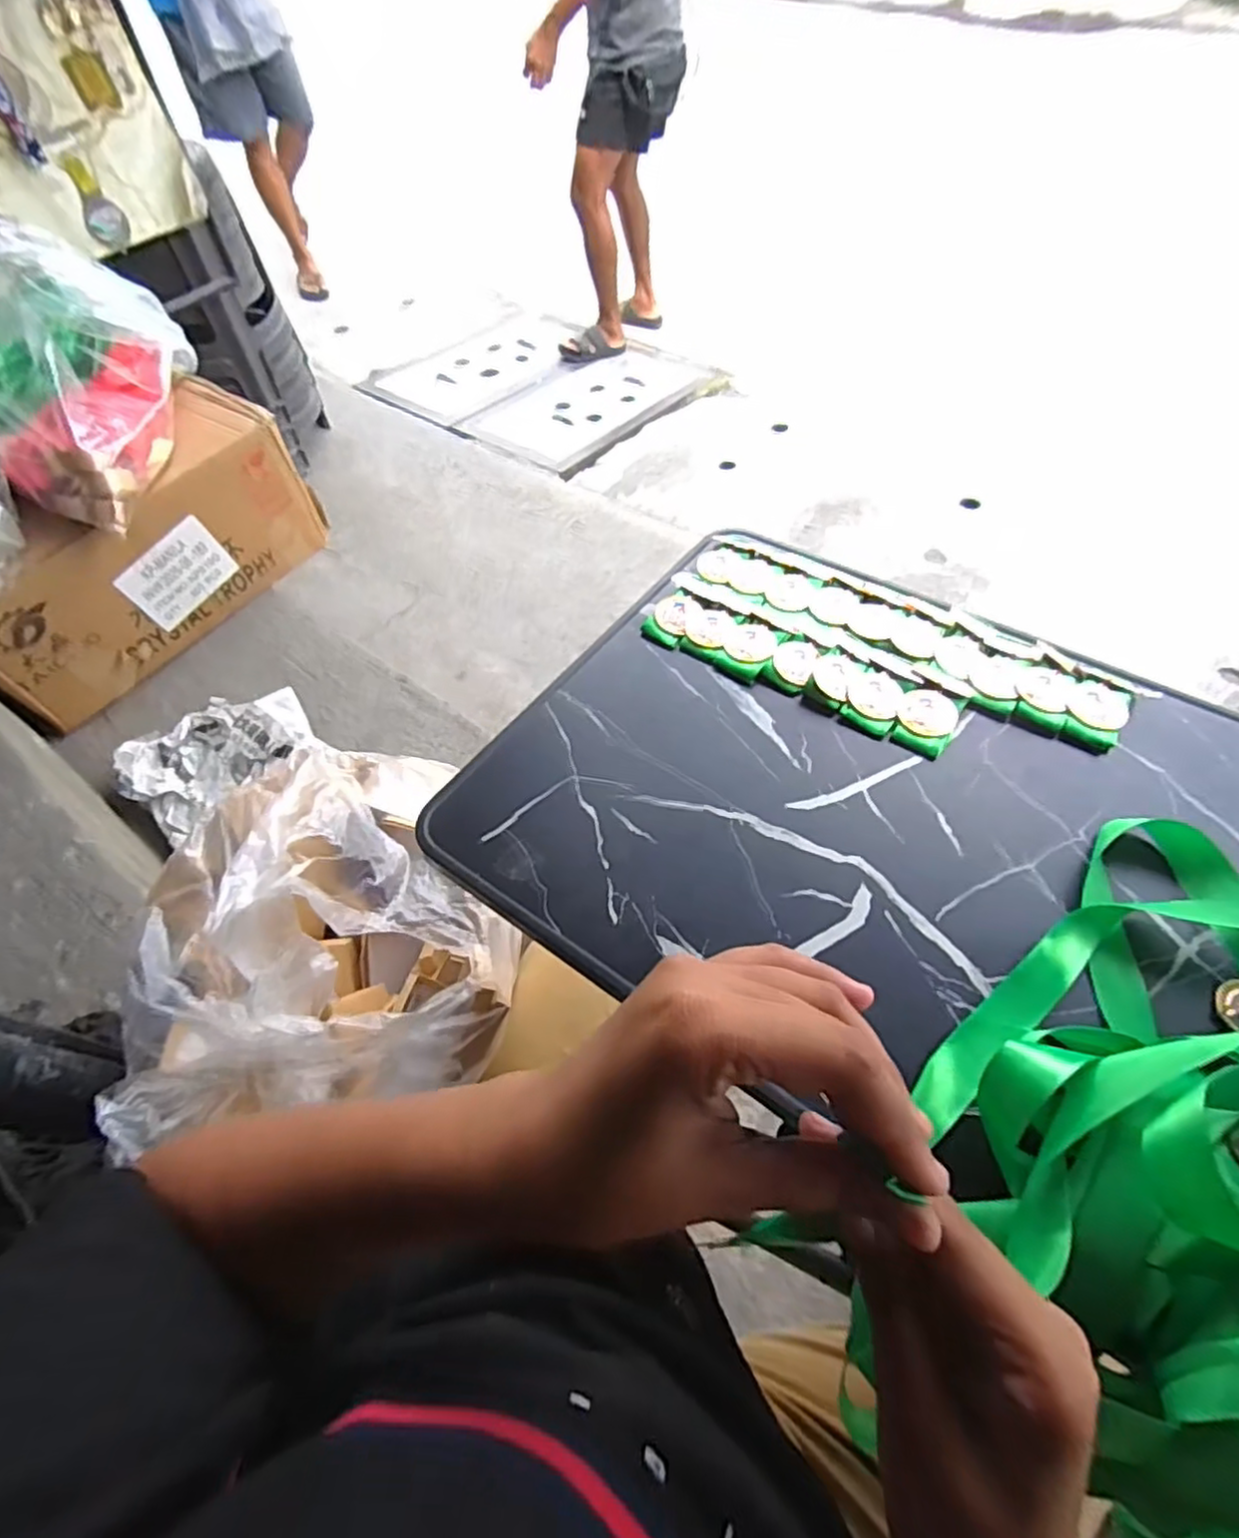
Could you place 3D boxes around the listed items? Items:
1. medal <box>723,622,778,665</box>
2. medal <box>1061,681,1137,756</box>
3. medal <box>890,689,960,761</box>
[{"bbox_3d":[0.098,-0.094,0.510,0.037,0.005,0.039,-1,59,1],"label":"medal"},{"bbox_3d":[0.324,-0.039,0.466,0.038,0.006,0.057,29,64,18],"label":"medal"},{"bbox_3d":[0.209,-0.033,0.468,0.038,0.005,0.051,27,63,17],"label":"medal"}]

